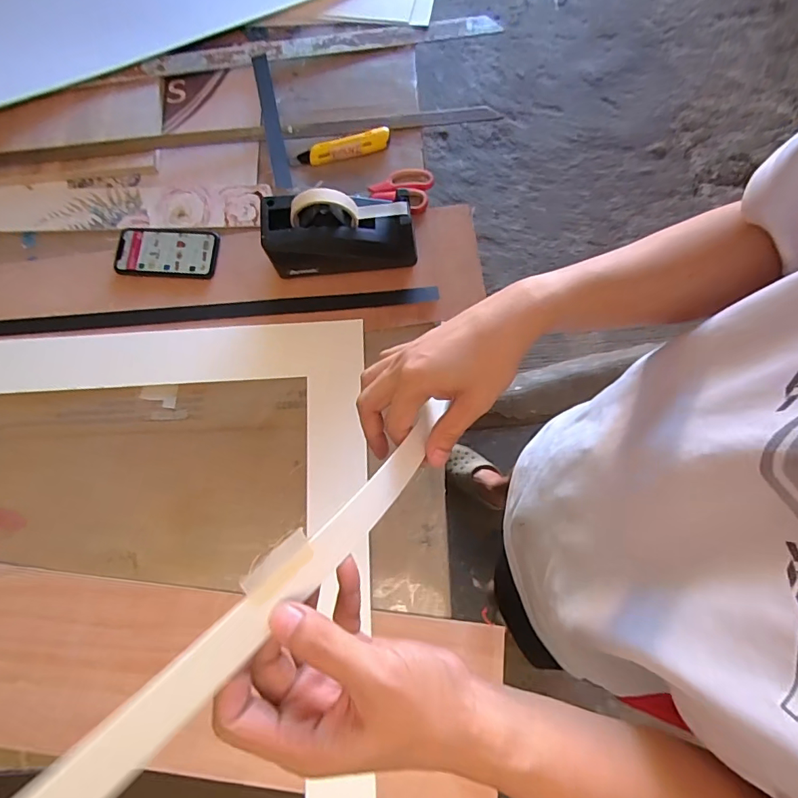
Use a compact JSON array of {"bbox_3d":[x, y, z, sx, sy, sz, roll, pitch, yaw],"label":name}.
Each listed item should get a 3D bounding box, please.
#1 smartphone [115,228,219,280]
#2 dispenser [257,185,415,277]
[{"bbox_3d":[-0.347,-0.218,0.702,0.148,0.012,0.080,3,76,2],"label":"smartphone"},{"bbox_3d":[-0.081,-0.228,0.638,0.197,0.116,0.073,-5,76,0],"label":"dispenser"}]

